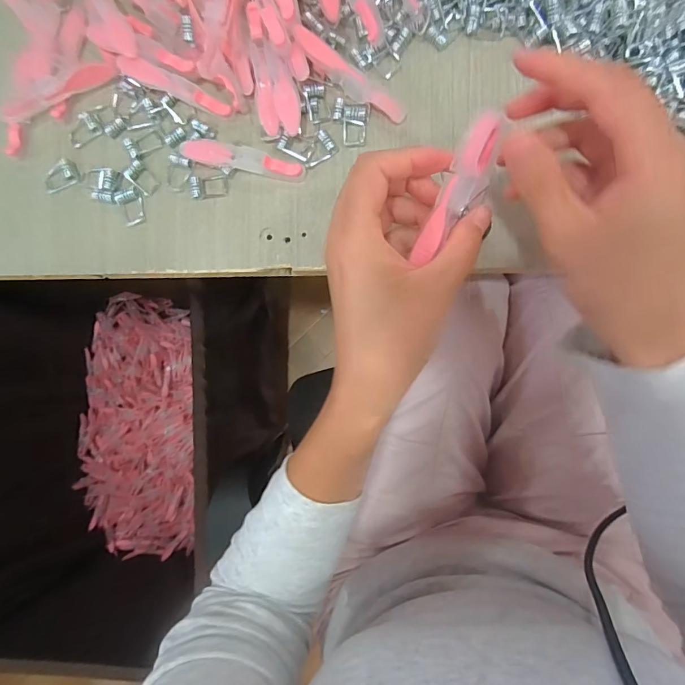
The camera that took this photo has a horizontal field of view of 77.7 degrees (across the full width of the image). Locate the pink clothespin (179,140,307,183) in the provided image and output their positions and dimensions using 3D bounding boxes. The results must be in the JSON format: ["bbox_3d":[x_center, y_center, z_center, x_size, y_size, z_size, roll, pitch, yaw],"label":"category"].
[{"bbox_3d":[-0.062,-0.114,0.264,0.079,0.005,0.013,12,90,6],"label":"pink clothespin"}]

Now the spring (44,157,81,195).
[{"bbox_3d":[-0.187,-0.110,0.281,0.025,0.005,0.017,-23,86,5],"label":"spring"}]

